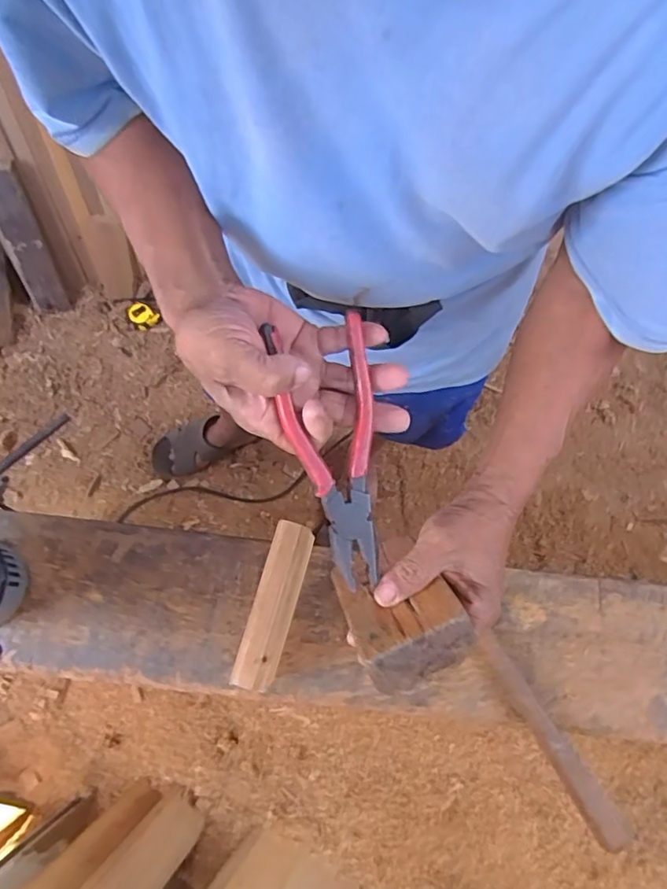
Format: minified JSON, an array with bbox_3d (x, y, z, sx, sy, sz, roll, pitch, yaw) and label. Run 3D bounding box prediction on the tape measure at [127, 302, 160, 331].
[{"bbox_3d":[-0.493,-0.334,1.418,0.060,0.028,0.079,-42,78,-13],"label":"tape measure"}]

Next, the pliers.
[{"bbox_3d":[-0.002,0.006,0.384,0.062,0.011,0.186,-6,92,-3],"label":"pliers"}]

